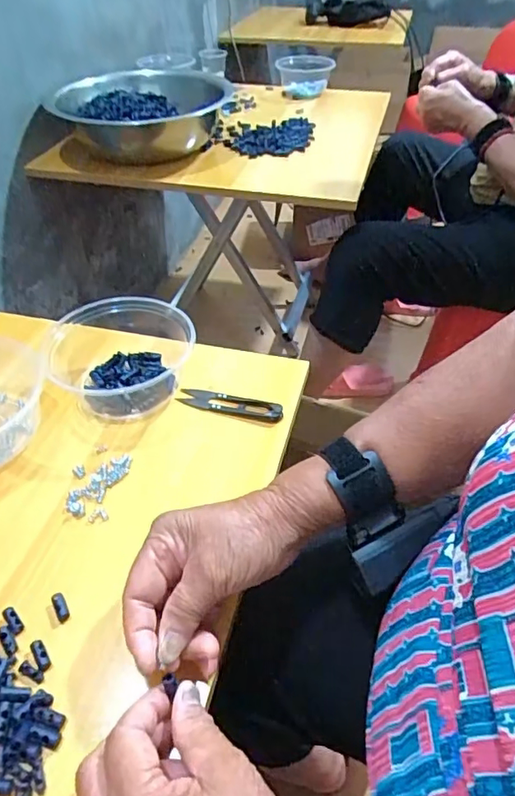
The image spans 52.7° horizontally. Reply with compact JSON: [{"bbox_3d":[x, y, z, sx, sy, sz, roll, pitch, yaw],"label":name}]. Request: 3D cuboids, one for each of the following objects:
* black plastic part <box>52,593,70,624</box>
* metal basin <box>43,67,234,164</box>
[{"bbox_3d":[-0.135,0.143,0.357,0.009,0.005,0.020,-25,50,-22],"label":"black plastic part"},{"bbox_3d":[-0.202,-0.494,0.918,0.268,0.094,0.279,0,45,0],"label":"metal basin"}]

